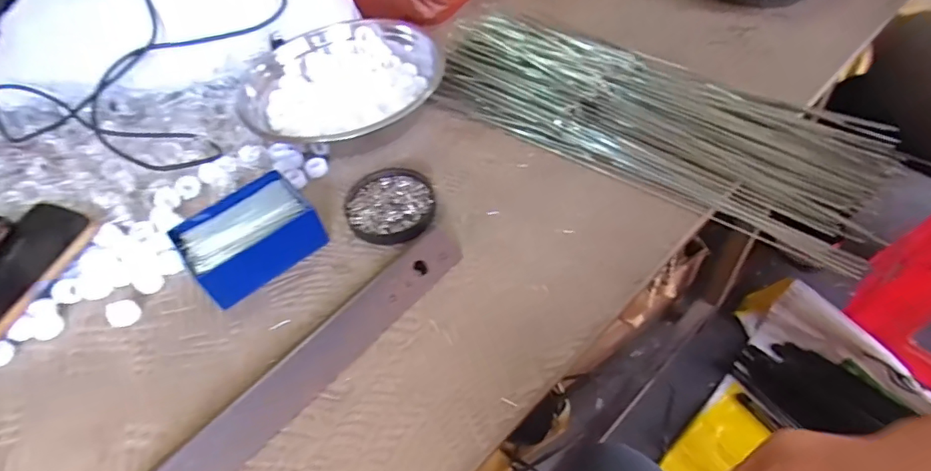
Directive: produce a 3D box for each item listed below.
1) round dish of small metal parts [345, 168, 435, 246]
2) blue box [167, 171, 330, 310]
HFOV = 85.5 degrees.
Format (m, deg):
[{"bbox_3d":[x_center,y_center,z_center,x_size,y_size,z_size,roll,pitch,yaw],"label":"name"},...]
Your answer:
[{"bbox_3d":[-0.073,-0.031,0.493,0.083,0.015,0.098,-20,52,-9],"label":"round dish of small metal parts"},{"bbox_3d":[-0.192,0.001,0.454,0.111,0.038,0.091,-38,56,-22],"label":"blue box"}]

